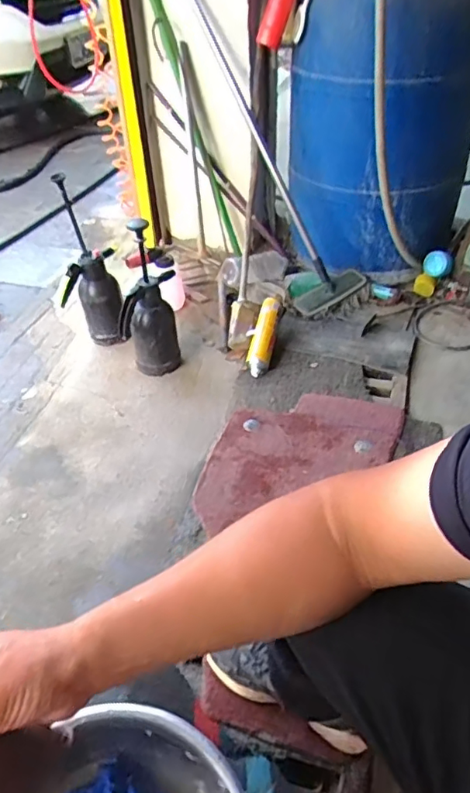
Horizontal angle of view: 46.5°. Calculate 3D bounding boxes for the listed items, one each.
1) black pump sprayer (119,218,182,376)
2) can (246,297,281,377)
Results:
[{"bbox_3d":[-0.243,-0.265,1.500,0.170,0.424,0.139,-12,41,-7],"label":"black pump sprayer"},{"bbox_3d":[0.082,-0.180,1.584,0.070,0.054,0.252,6,61,14],"label":"can"}]

